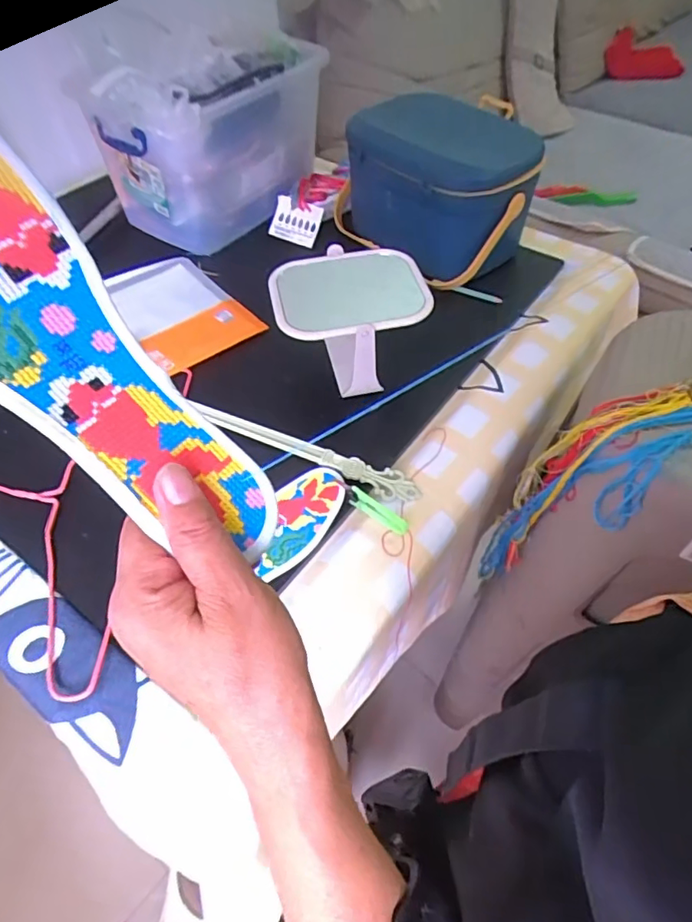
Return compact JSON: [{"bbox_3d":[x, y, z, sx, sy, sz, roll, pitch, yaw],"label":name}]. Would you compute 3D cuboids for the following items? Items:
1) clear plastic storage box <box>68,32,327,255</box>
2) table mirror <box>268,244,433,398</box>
[{"bbox_3d":[-0.199,-0.489,0.828,0.191,0.228,0.297,28,58,21],"label":"clear plastic storage box"},{"bbox_3d":[0.003,-0.167,0.660,0.172,0.103,0.159,-9,53,-6],"label":"table mirror"}]

